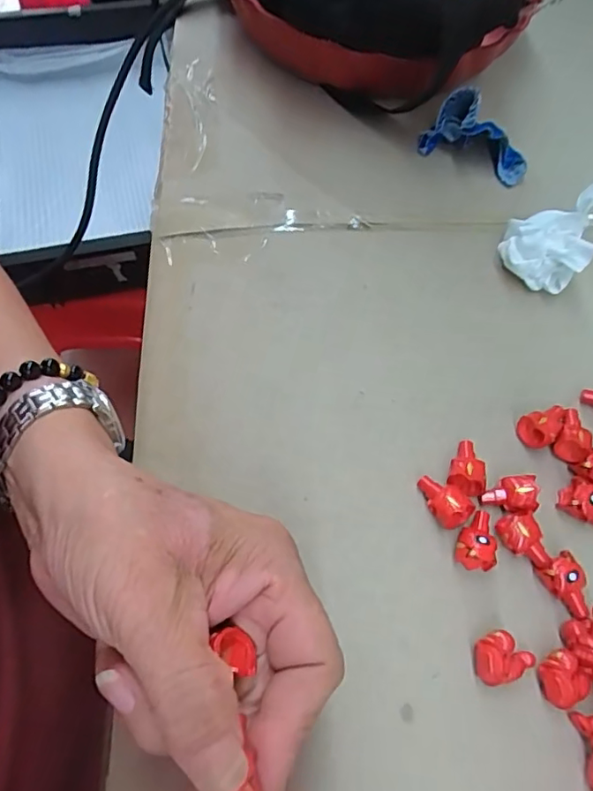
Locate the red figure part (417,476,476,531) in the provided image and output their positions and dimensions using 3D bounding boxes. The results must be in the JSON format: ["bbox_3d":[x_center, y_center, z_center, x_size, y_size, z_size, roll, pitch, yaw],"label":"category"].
[{"bbox_3d":[0.067,0.048,0.248,0.015,0.013,0.026,-40,69,-20],"label":"red figure part"}]

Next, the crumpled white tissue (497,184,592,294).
[{"bbox_3d":[0.148,-0.095,0.313,0.046,0.033,0.071,26,65,12],"label":"crumpled white tissue"}]

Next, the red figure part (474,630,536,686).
[{"bbox_3d":[0.082,0.105,0.219,0.023,0.013,0.018,-23,65,-13],"label":"red figure part"}]

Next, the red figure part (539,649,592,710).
[{"bbox_3d":[0.105,0.112,0.216,0.018,0.013,0.018,0,62,-1],"label":"red figure part"}]

